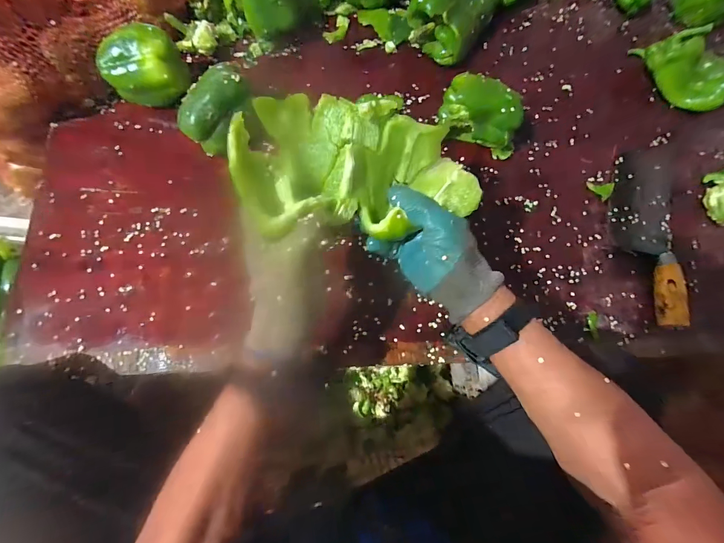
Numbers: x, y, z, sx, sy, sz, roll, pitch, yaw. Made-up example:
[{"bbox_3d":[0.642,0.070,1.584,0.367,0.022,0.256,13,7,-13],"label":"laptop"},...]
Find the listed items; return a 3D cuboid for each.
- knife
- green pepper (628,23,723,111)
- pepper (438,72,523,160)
[{"bbox_3d":[0.388,-0.063,0.467,0.083,0.032,0.259,10,78,2],"label":"knife"},{"bbox_3d":[0.476,-0.295,0.506,0.150,0.067,0.059,43,81,8],"label":"green pepper"},{"bbox_3d":[0.165,-0.213,0.470,0.118,0.085,0.065,23,78,4],"label":"pepper"}]

